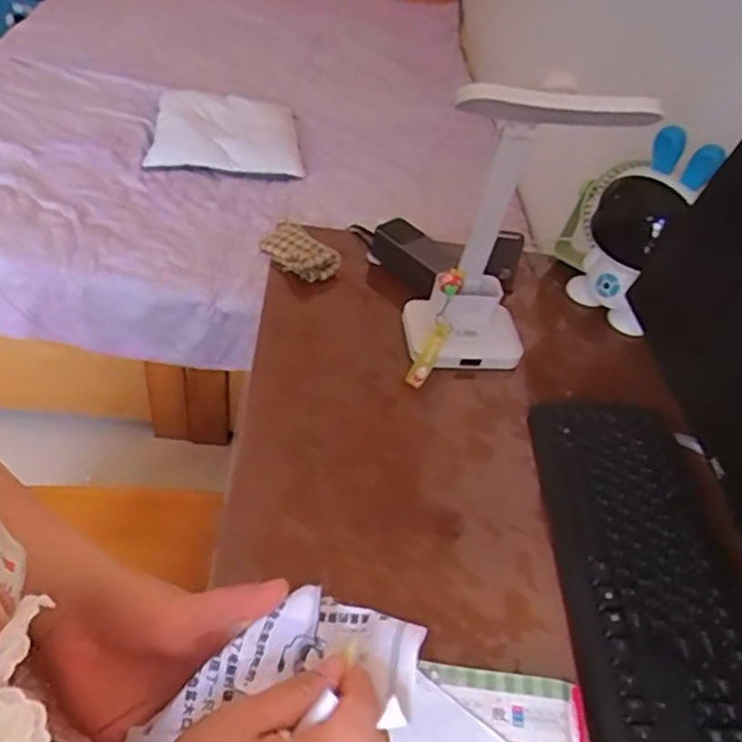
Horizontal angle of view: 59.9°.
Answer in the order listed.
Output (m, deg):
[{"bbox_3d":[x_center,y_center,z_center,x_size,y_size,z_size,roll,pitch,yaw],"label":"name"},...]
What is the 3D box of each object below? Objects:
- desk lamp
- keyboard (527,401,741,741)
[{"bbox_3d":[0.124,-0.136,0.653,0.158,0.342,0.159,2,45,-9],"label":"desk lamp"},{"bbox_3d":[0.249,0.197,0.567,0.158,0.028,0.428,7,44,-4],"label":"keyboard"}]

